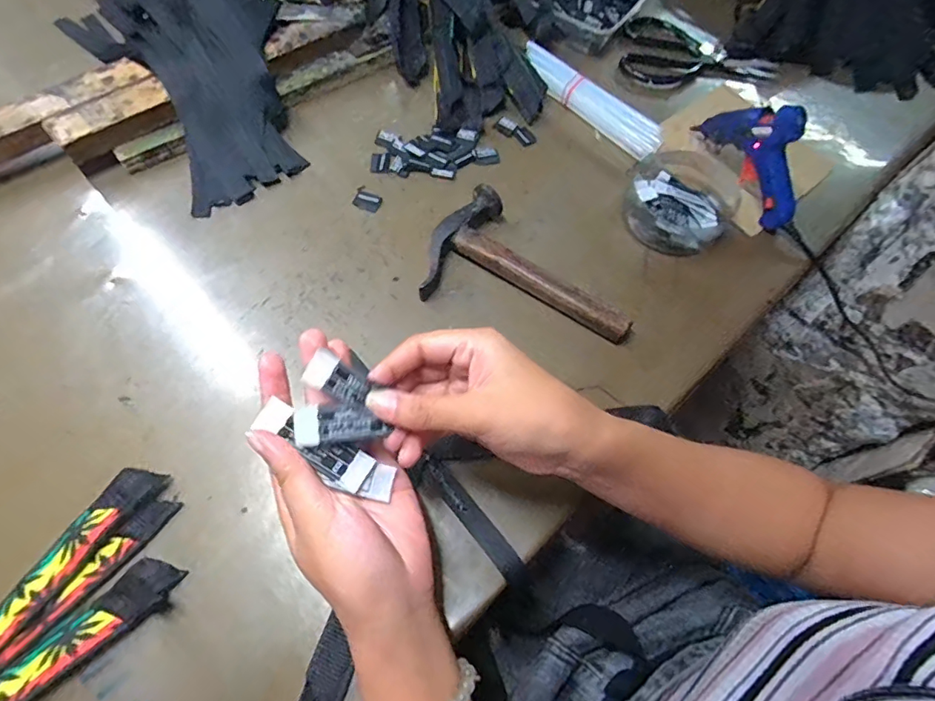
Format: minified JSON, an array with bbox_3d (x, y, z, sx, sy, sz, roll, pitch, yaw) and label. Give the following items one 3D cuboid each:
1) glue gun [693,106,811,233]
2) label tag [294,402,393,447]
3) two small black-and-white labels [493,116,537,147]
[{"bbox_3d":[0.273,-0.193,0.472,0.028,0.090,0.130,-20,67,-13],"label":"glue gun"},{"bbox_3d":[-0.066,0.038,0.262,0.044,0.004,0.020,-4,76,-15],"label":"label tag"},{"bbox_3d":[0.051,-0.231,0.533,0.045,0.004,0.020,27,64,-2],"label":"two small black-and-white labels"}]

